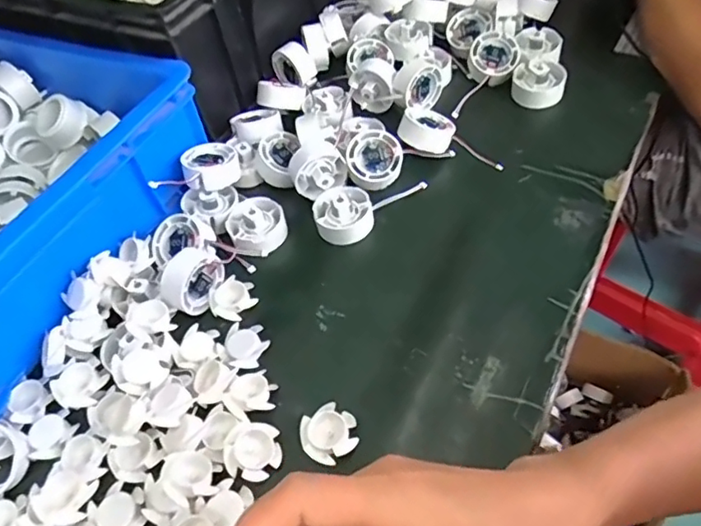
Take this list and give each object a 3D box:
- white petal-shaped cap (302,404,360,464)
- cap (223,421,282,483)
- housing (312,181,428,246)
[{"bbox_3d":[-0.015,0.124,0.406,0.040,0.012,0.038,-4,51,5],"label":"white petal-shaped cap"},{"bbox_3d":[-0.068,0.132,0.397,0.037,0.015,0.039,-1,52,1],"label":"cap"},{"bbox_3d":[0.020,-0.052,0.531,0.110,0.034,0.051,-11,51,-1],"label":"housing"}]

